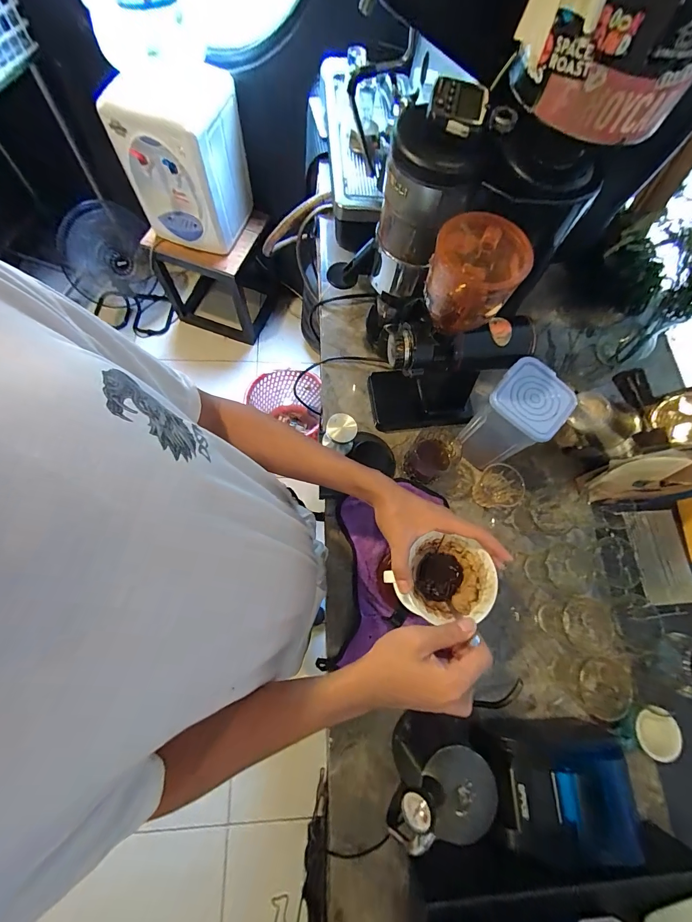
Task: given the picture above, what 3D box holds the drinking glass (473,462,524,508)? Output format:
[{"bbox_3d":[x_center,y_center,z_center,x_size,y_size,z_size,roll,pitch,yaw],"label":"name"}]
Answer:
[{"bbox_3d":[0.271,0.049,0.633,0.067,0.075,0.077,-22,75,-12],"label":"drinking glass"}]

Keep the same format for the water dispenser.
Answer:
[{"bbox_3d":[-0.551,-1.033,1.217,0.329,0.445,0.284,13,71,0],"label":"water dispenser"}]

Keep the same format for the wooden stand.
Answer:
[{"bbox_3d":[-0.581,-0.916,1.640,0.440,0.468,0.439,22,71,2],"label":"wooden stand"}]

